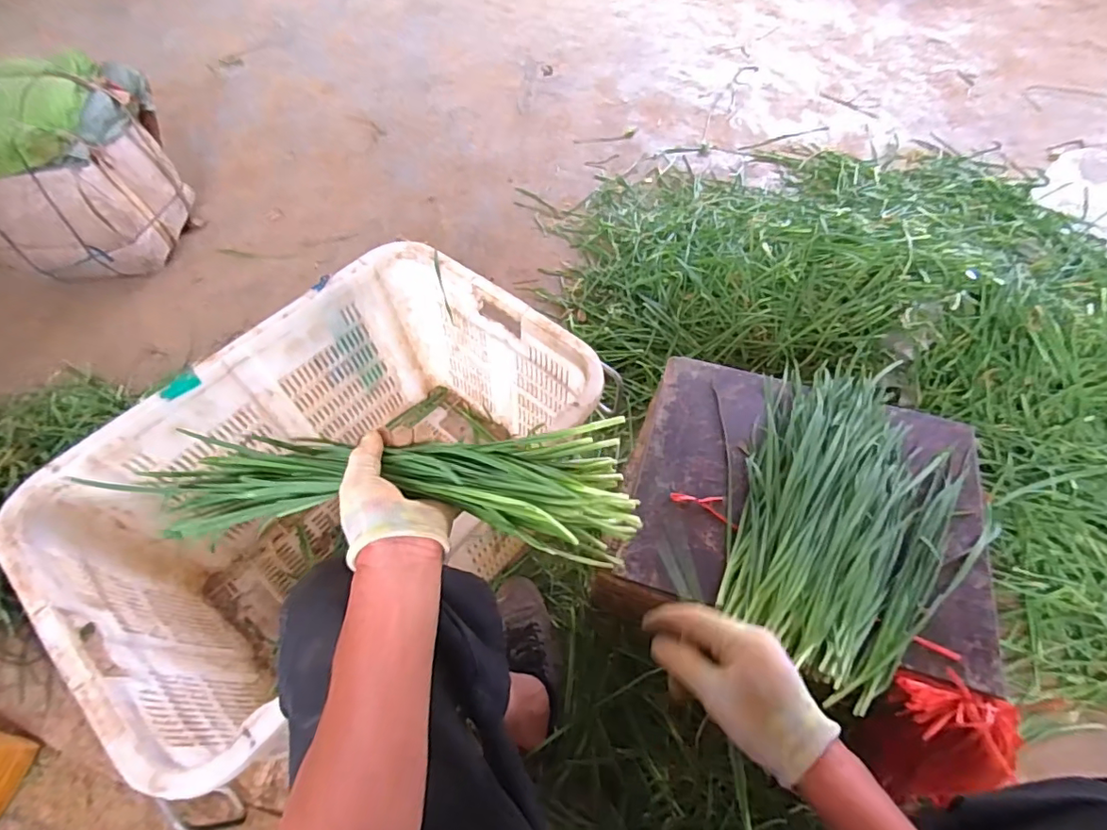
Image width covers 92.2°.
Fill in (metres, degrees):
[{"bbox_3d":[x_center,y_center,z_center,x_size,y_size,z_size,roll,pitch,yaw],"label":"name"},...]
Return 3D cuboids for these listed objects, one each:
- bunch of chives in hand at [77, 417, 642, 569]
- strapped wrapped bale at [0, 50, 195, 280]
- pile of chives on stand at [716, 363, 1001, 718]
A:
[{"bbox_3d":[-0.140,0.058,0.480,0.412,0.065,0.119,2,59,1],"label":"bunch of chives in hand"},{"bbox_3d":[-1.147,-0.593,1.272,0.315,0.356,0.395,-5,58,-1],"label":"strapped wrapped bale"},{"bbox_3d":[0.382,0.122,0.653,0.279,0.083,0.424,18,62,13],"label":"pile of chives on stand"}]

